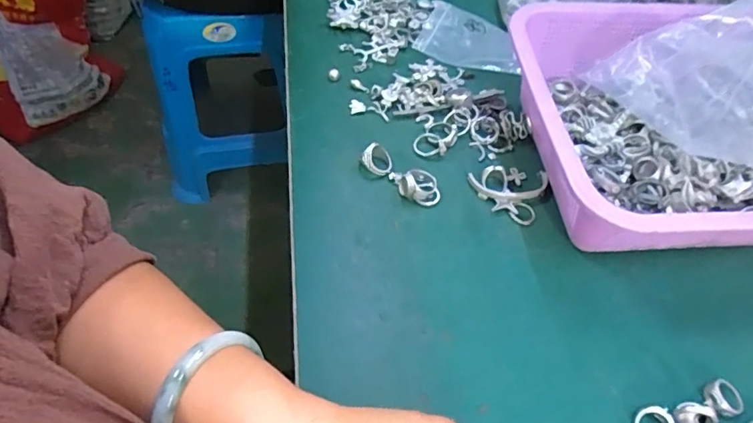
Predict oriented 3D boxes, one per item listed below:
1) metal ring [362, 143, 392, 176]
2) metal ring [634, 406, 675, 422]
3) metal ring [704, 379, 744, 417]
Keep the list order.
[{"bbox_3d":[0.001,-0.040,0.388,0.023,0.019,0.020,4,55,-2],"label":"metal ring"},{"bbox_3d":[0.164,0.126,0.292,0.023,0.004,0.021,-22,63,1],"label":"metal ring"},{"bbox_3d":[0.214,0.115,0.305,0.022,0.008,0.021,2,55,-3],"label":"metal ring"}]

